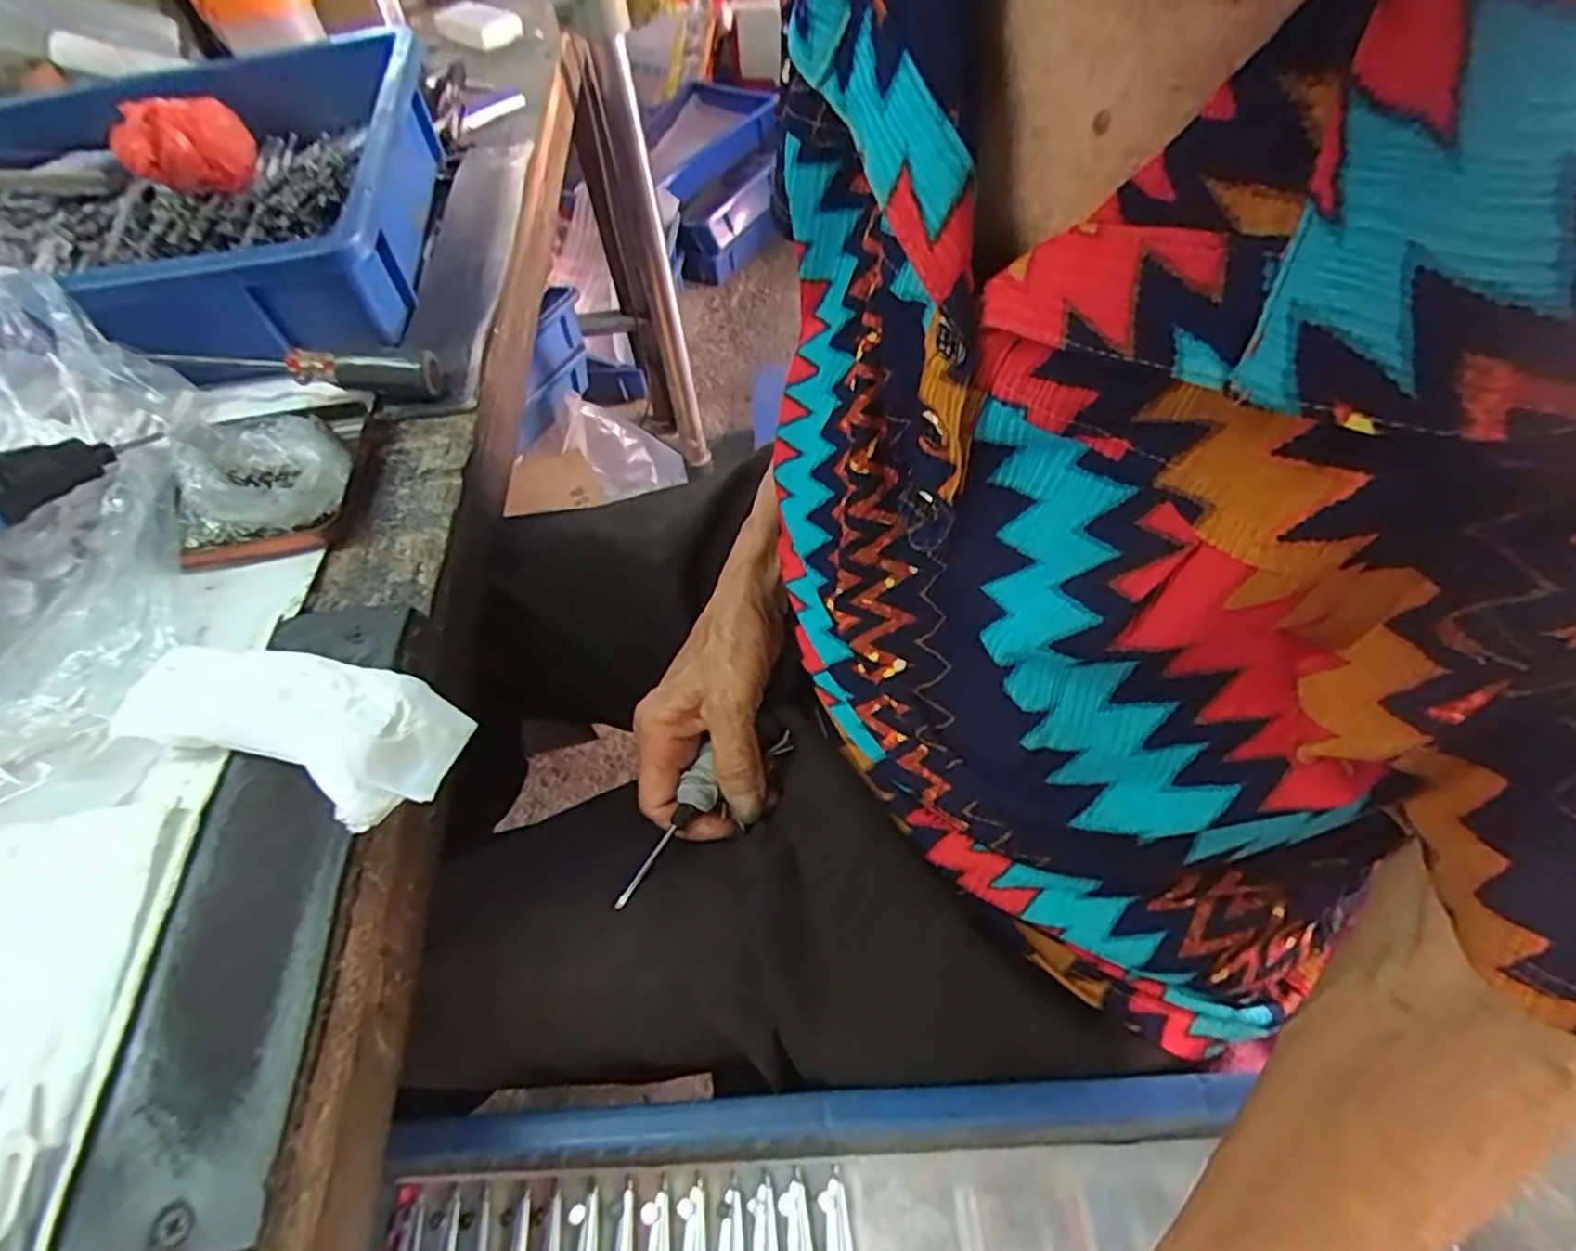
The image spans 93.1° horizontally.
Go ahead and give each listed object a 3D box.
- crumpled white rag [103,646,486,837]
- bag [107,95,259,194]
[{"bbox_3d":[-0.189,0.035,0.286,0.122,0.024,0.055,14,57,16],"label":"crumpled white rag"},{"bbox_3d":[-0.372,-0.298,0.461,0.071,0.044,0.038,-34,58,-17],"label":"bag"}]

